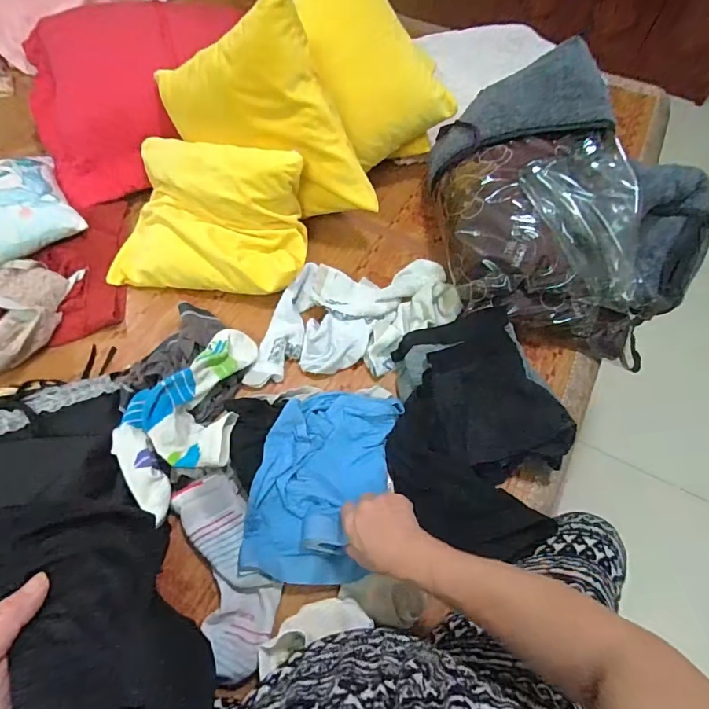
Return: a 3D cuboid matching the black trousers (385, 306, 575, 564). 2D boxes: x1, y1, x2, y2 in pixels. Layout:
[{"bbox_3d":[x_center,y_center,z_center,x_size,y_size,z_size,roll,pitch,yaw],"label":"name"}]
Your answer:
[{"bbox_3d":[0.183,0.107,0.672,0.251,0.078,0.358,6,60,2],"label":"black trousers"}]

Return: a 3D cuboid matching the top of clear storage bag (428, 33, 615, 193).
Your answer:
[{"bbox_3d":[0.274,-0.432,0.804,0.324,0.089,0.162,-9,51,38],"label":"top of clear storage bag"}]

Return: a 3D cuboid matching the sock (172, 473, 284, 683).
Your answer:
[{"bbox_3d":[-0.160,0.276,0.575,0.093,0.036,0.234,-20,62,-13],"label":"sock"}]

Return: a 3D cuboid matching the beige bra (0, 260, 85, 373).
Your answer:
[{"bbox_3d":[-0.612,-0.053,0.743,0.275,0.051,0.224,-11,61,-8],"label":"beige bra"}]

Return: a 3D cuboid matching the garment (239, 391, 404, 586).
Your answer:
[{"bbox_3d":[-0.043,0.168,0.618,0.173,0.057,0.266,10,60,4],"label":"garment"}]

